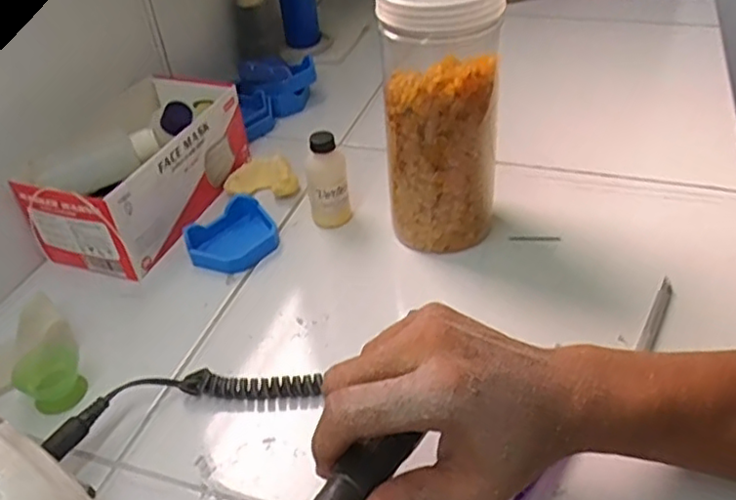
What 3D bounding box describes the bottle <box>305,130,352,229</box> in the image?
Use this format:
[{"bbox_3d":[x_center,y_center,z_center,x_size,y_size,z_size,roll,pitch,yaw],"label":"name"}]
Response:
[{"bbox_3d":[-0.036,-0.060,0.563,0.035,0.081,0.029,-6,41,-2],"label":"bottle"}]

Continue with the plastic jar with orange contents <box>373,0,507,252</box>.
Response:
[{"bbox_3d":[0.056,-0.101,0.505,0.088,0.216,0.075,0,41,6],"label":"plastic jar with orange contents"}]

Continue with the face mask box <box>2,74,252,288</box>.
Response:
[{"bbox_3d":[-0.215,-0.080,0.597,0.124,0.083,0.199,11,43,17],"label":"face mask box"}]

